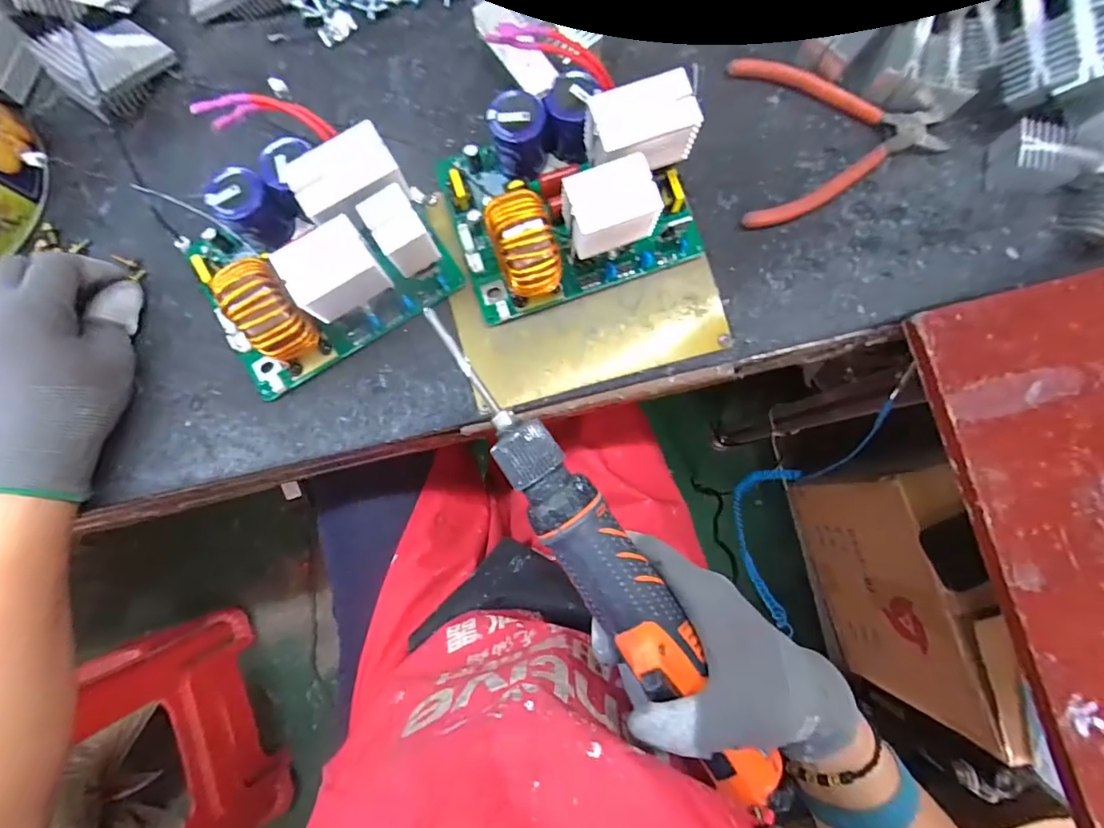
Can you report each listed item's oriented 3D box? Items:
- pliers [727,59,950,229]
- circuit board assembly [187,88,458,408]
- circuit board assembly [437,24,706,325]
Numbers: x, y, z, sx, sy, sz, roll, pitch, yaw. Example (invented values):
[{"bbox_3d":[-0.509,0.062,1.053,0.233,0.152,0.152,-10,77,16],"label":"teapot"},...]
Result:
[{"bbox_3d":[0.192,-0.186,0.334,0.132,0.011,0.122,-2,81,1],"label":"pliers"},{"bbox_3d":[-0.153,-0.105,0.300,0.145,0.075,0.126,-32,82,-4],"label":"circuit board assembly"},{"bbox_3d":[0.007,-0.143,0.304,0.157,0.074,0.126,-18,81,-2],"label":"circuit board assembly"}]

